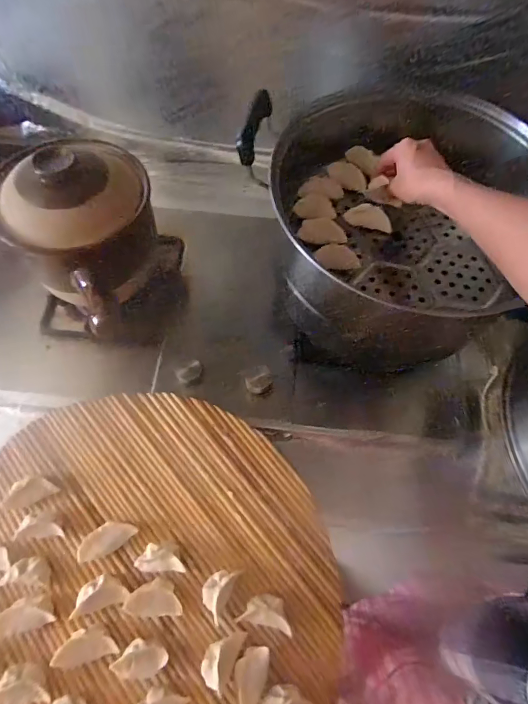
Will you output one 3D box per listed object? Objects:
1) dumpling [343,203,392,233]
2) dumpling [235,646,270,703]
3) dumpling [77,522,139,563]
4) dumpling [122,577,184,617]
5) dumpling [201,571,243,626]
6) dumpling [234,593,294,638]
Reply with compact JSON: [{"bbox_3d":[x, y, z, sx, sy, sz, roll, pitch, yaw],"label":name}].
[{"bbox_3d":[0.142,-0.183,0.537,0.063,0.014,0.032,11,65,2],"label":"dumpling"},{"bbox_3d":[-0.014,0.342,0.418,0.033,0.029,0.053,8,65,1],"label":"dumpling"},{"bbox_3d":[-0.191,0.227,0.479,0.068,0.023,0.031,-27,70,-14],"label":"dumpling"},{"bbox_3d":[-0.124,0.279,0.450,0.059,0.028,0.037,0,65,-3],"label":"dumpling"},{"bbox_3d":[-0.053,0.275,0.459,0.032,0.026,0.053,26,67,9],"label":"dumpling"},{"bbox_3d":[0.005,0.298,0.455,0.059,0.026,0.032,16,66,4],"label":"dumpling"}]

